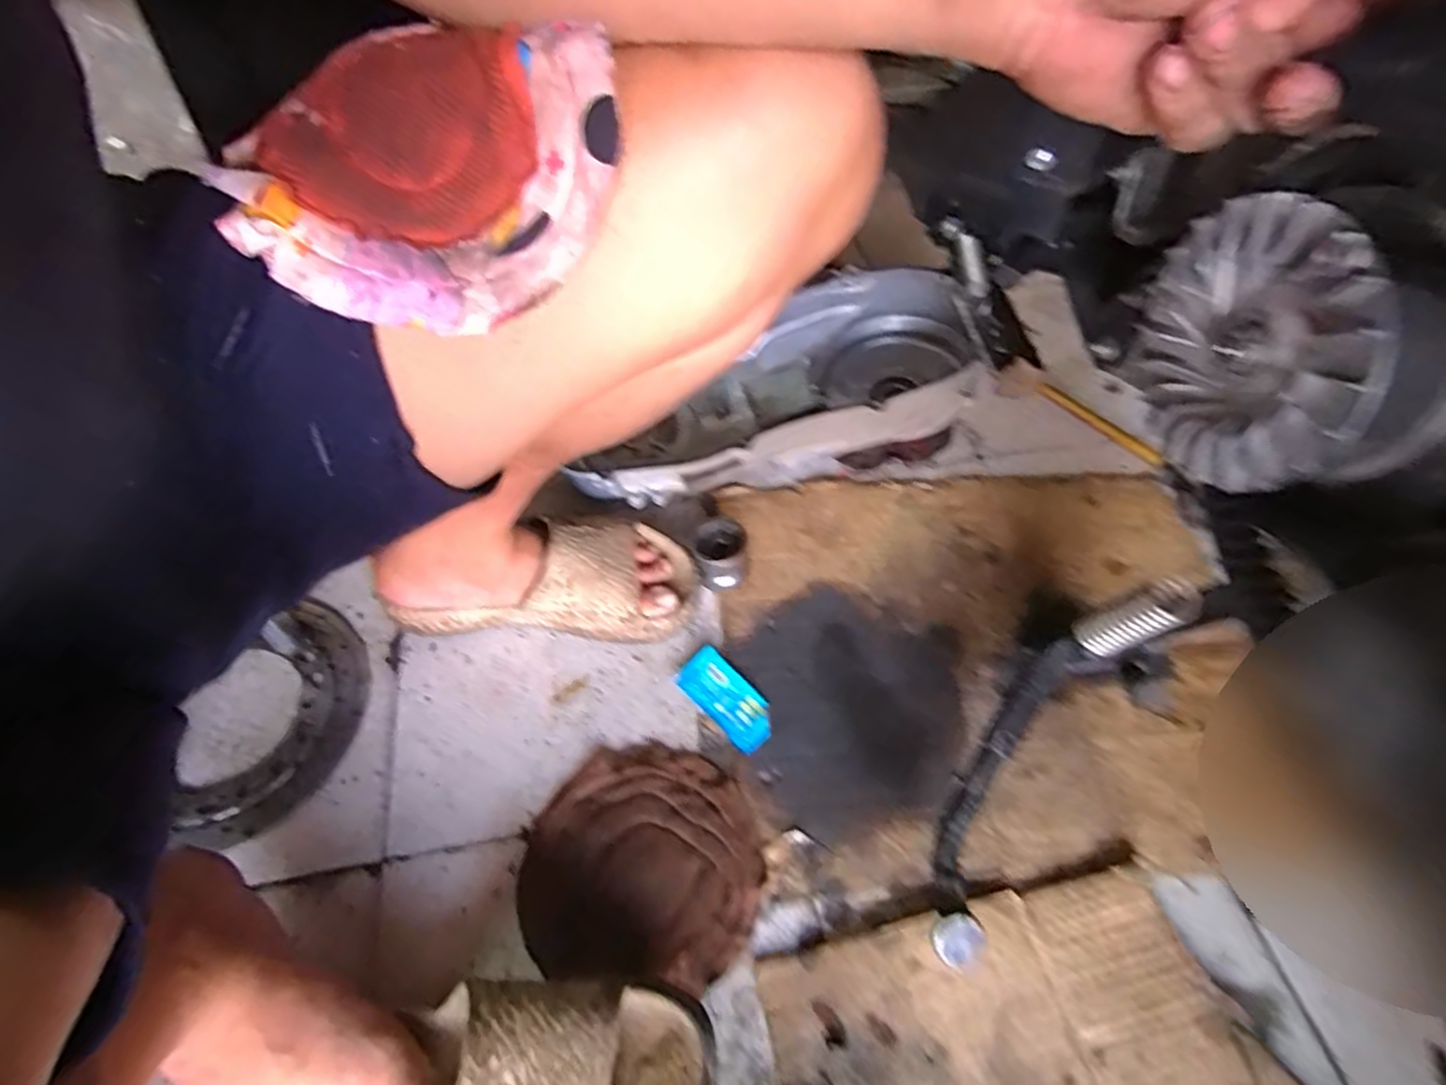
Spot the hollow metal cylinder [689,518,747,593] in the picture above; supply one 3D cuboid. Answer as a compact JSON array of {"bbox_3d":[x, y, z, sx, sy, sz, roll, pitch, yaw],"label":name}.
[{"bbox_3d":[-0.003,0.010,0.643,0.053,0.045,0.062,-1,52,-2],"label":"hollow metal cylinder"}]

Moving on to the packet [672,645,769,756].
[{"bbox_3d":[0.003,0.127,0.577,0.043,0.009,0.092,-35,60,-25],"label":"packet"}]

